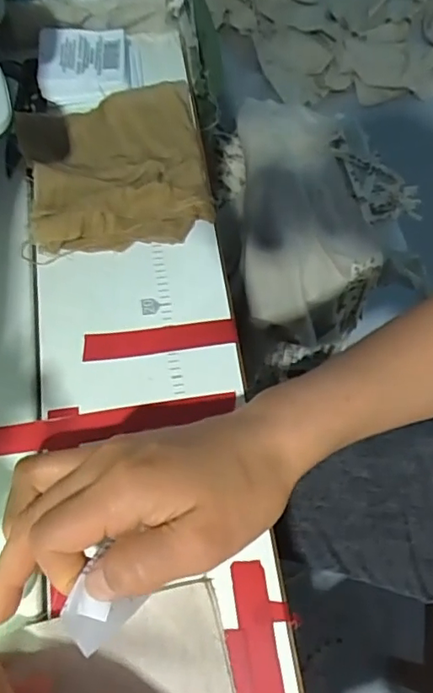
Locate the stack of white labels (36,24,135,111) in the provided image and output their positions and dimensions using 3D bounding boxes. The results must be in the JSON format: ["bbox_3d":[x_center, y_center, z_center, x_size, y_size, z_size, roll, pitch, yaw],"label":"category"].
[{"bbox_3d":[-0.095,-0.207,0.403,0.067,0.020,0.059,-5,67,-4],"label":"stack of white labels"}]

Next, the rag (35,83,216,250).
[{"bbox_3d":[-0.067,-0.126,0.372,0.114,0.023,0.124,-9,67,-6],"label":"rag"}]

